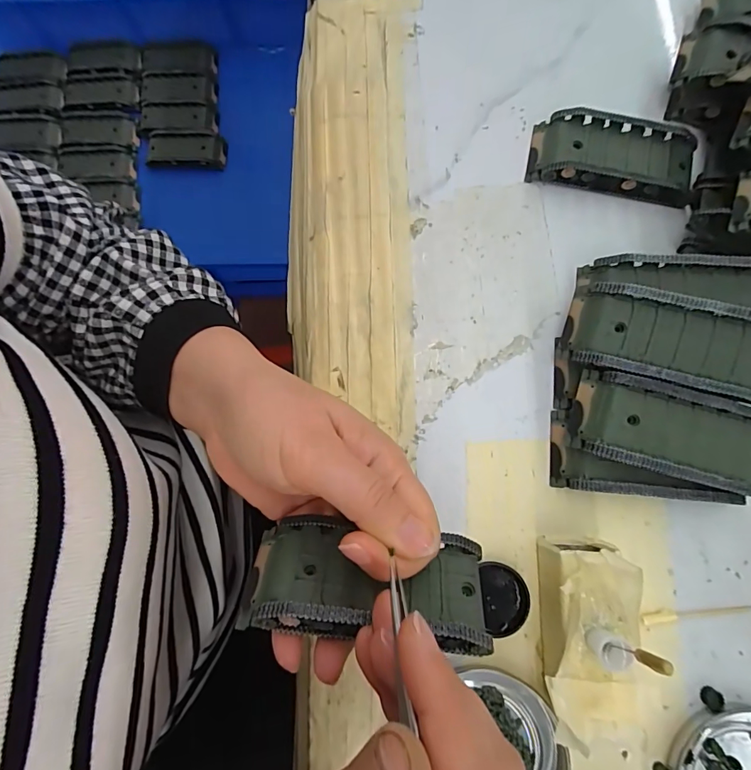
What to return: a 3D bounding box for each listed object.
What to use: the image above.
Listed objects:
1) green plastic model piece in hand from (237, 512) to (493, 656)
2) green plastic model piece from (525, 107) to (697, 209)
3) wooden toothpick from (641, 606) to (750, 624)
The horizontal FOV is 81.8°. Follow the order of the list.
[{"bbox_3d":[-0.003,0.084,0.178,0.096,0.045,0.023,7,119,-3],"label":"green plastic model piece in hand"},{"bbox_3d":[0.148,-0.143,0.271,0.097,0.020,0.044,12,79,3],"label":"green plastic model piece"},{"bbox_3d":[0.169,0.119,0.227,0.059,0.004,0.006,-6,79,0],"label":"wooden toothpick"}]

